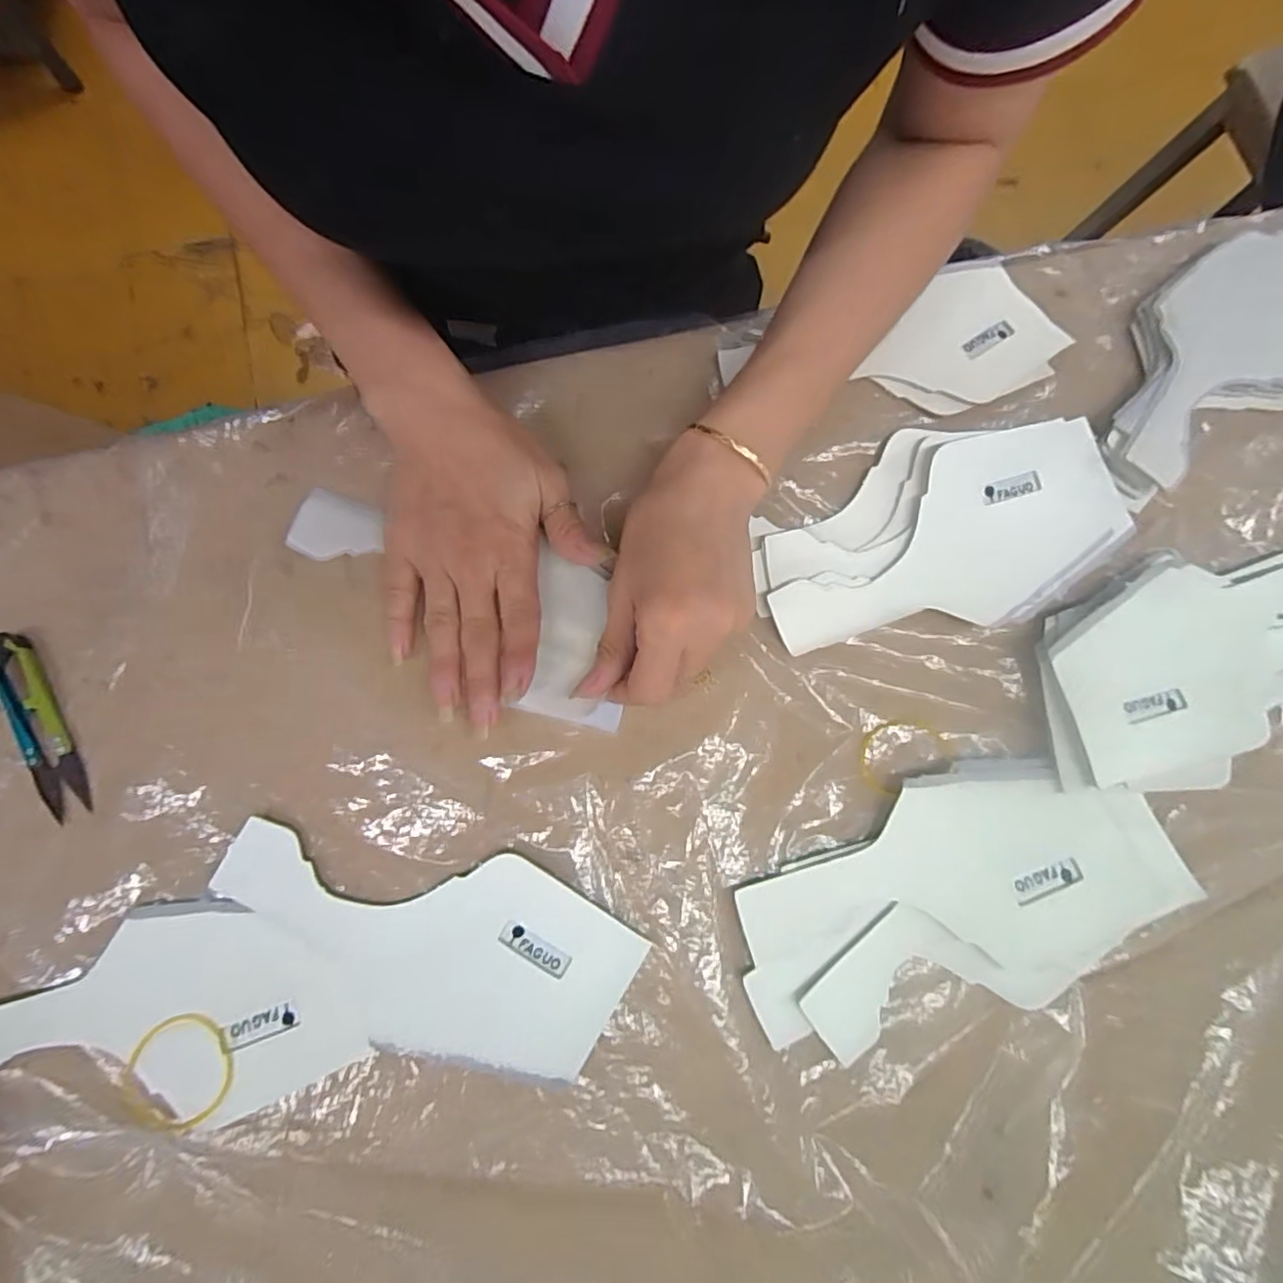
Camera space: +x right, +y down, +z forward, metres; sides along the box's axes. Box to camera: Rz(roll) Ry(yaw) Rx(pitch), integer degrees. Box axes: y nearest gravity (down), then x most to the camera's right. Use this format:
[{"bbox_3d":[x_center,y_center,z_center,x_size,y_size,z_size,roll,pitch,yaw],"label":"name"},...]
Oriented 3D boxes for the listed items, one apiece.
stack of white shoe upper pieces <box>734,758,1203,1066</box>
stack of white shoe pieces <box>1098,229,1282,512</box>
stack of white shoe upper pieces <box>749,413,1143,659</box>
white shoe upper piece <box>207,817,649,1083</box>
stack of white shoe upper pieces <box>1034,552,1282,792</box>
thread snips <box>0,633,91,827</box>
[{"bbox_3d":[0.150,0.120,0.297,0.208,0.009,0.102,-19,78,-6],"label":"stack of white shoe upper pieces"},{"bbox_3d":[0.335,-0.168,0.365,0.201,0.020,0.098,-36,80,-9],"label":"stack of white shoe pieces"},{"bbox_3d":[0.160,-0.061,0.334,0.201,0.016,0.105,-8,77,-4],"label":"stack of white shoe upper pieces"},{"bbox_3d":[-0.101,0.141,0.286,0.189,0.008,0.085,12,76,1],"label":"white shoe upper piece"},{"bbox_3d":[0.308,0.010,0.322,0.208,0.016,0.113,-6,77,-3],"label":"stack of white shoe upper pieces"},{"bbox_3d":[-0.297,0.041,0.301,0.022,0.011,0.094,-27,79,-8],"label":"thread snips"}]

